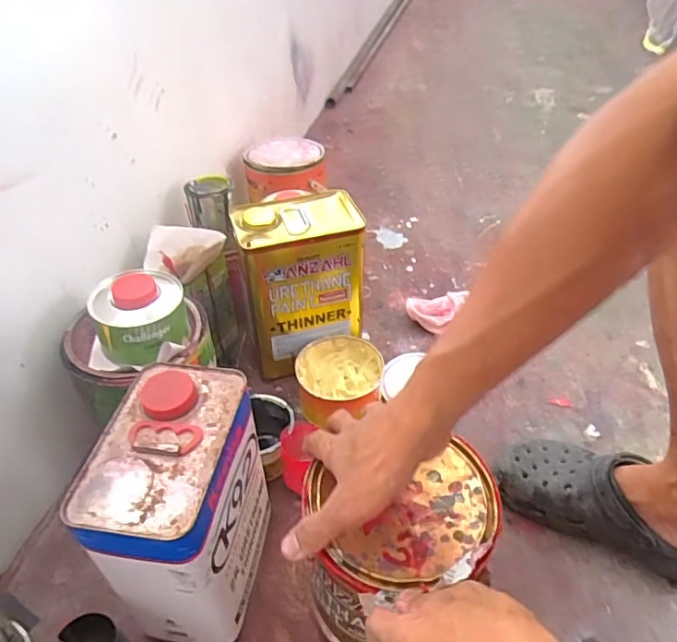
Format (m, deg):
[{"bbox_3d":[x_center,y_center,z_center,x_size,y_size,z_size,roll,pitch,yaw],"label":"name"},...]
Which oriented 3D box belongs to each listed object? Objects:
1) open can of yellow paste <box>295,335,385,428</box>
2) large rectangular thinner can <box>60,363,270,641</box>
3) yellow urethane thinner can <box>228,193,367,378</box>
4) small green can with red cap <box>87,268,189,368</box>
[{"bbox_3d":[0.006,0.091,0.767,0.123,0.071,0.125,-1,42,1],"label":"open can of yellow paste"},{"bbox_3d":[-0.143,0.170,0.514,0.107,0.215,0.165,5,43,8],"label":"large rectangular thinner can"},{"bbox_3d":[-0.051,-0.046,0.793,0.164,0.250,0.111,-14,44,-13],"label":"yellow urethane thinner can"},{"bbox_3d":[-0.222,-0.004,0.607,0.096,0.072,0.099,-1,42,1],"label":"small green can with red cap"}]

